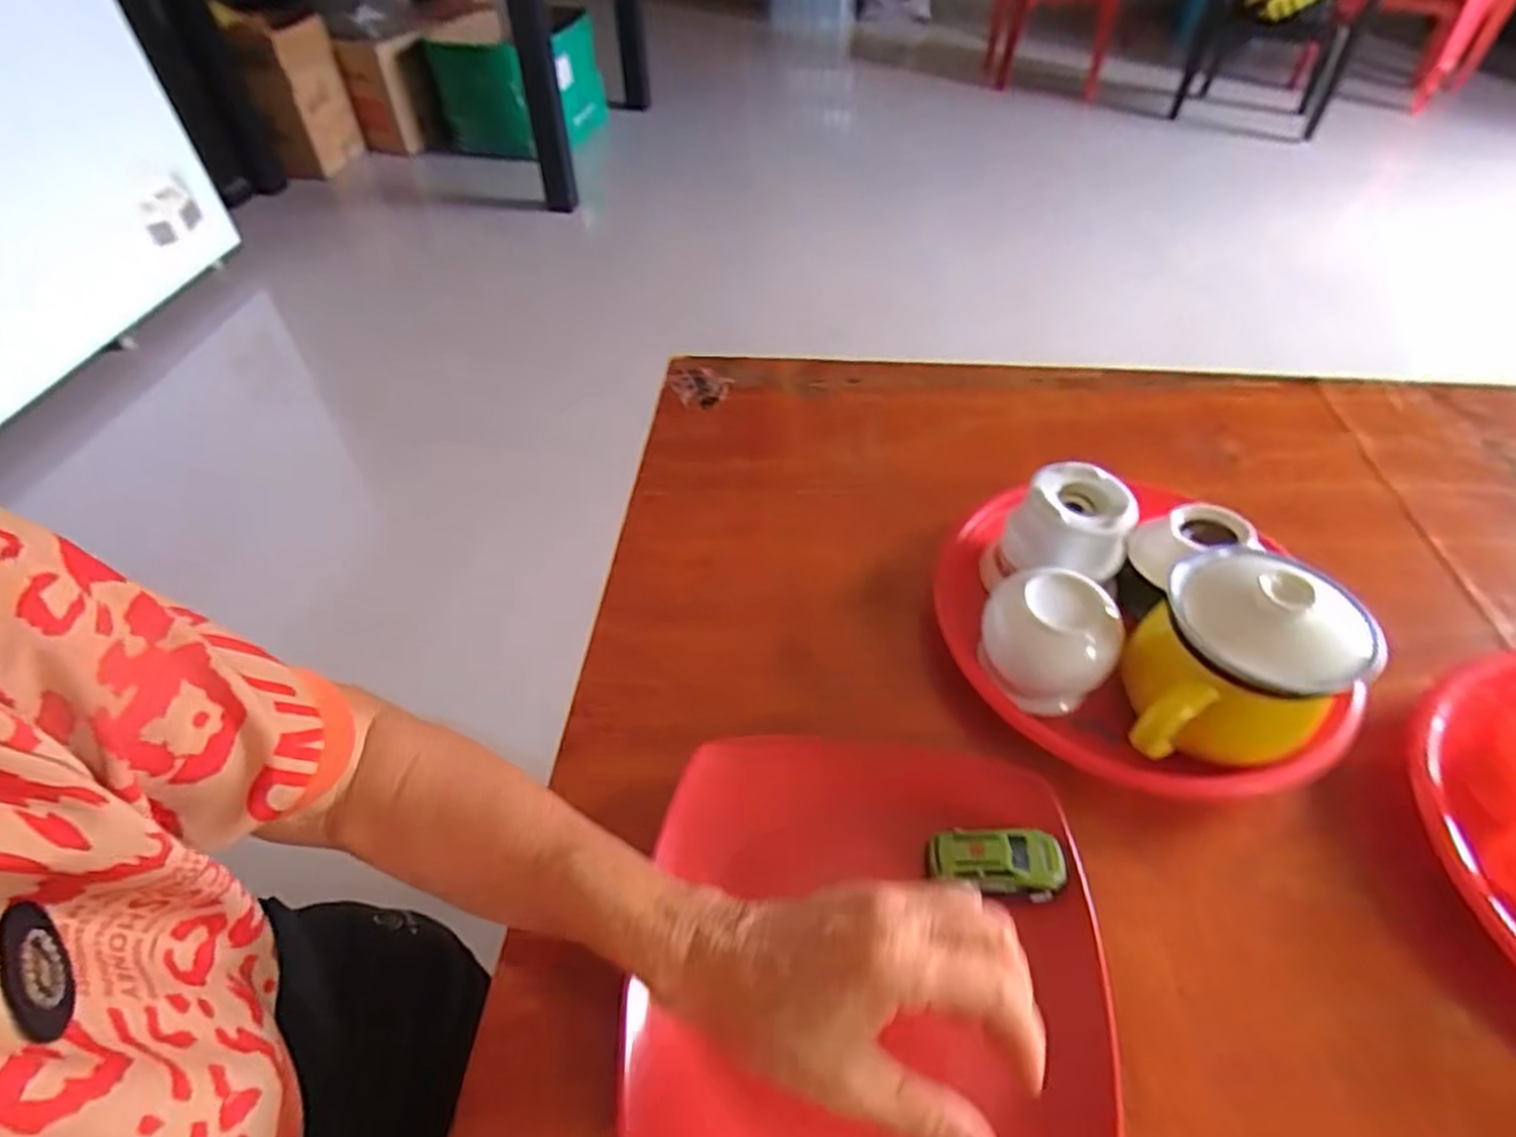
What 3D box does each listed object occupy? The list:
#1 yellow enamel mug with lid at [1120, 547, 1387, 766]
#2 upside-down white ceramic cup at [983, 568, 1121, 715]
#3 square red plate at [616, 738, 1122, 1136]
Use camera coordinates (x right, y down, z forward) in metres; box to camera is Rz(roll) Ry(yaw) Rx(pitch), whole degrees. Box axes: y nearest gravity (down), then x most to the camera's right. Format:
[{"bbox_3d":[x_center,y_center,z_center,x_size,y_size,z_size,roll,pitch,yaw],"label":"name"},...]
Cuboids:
[{"bbox_3d":[0.248,0.058,0.397,0.094,0.110,0.105,35,57,28],"label":"yellow enamel mug with lid"},{"bbox_3d":[0.166,0.042,0.430,0.071,0.066,0.060,18,51,16],"label":"upside-down white ceramic cup"},{"bbox_3d":[0.051,0.176,0.344,0.201,0.033,0.207,4,48,4],"label":"square red plate"}]

